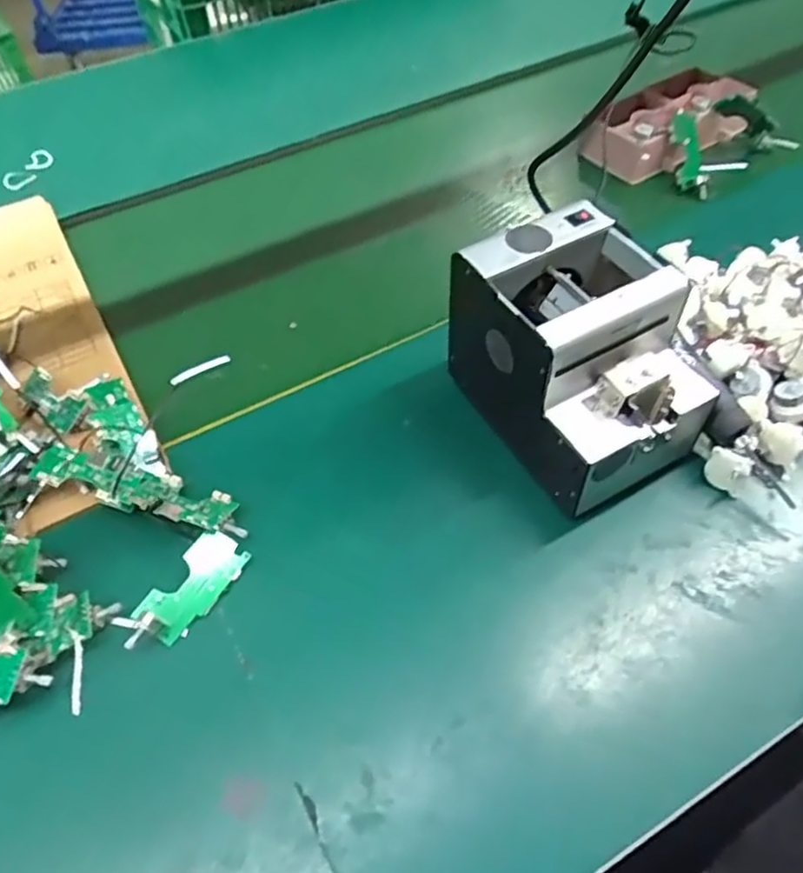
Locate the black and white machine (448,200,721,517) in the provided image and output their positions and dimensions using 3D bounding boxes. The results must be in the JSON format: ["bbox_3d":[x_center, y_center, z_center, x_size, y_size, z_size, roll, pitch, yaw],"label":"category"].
[{"bbox_3d":[0.139,-0.060,0.543,0.127,0.158,0.173,-25,54,-16],"label":"black and white machine"}]

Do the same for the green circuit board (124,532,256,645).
[{"bbox_3d":[-0.158,0.112,0.502,0.044,0.024,0.097,31,64,10],"label":"green circuit board"}]

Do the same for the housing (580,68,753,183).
[{"bbox_3d":[0.334,-0.382,0.856,0.212,0.096,0.092,-28,55,-18],"label":"housing"}]

